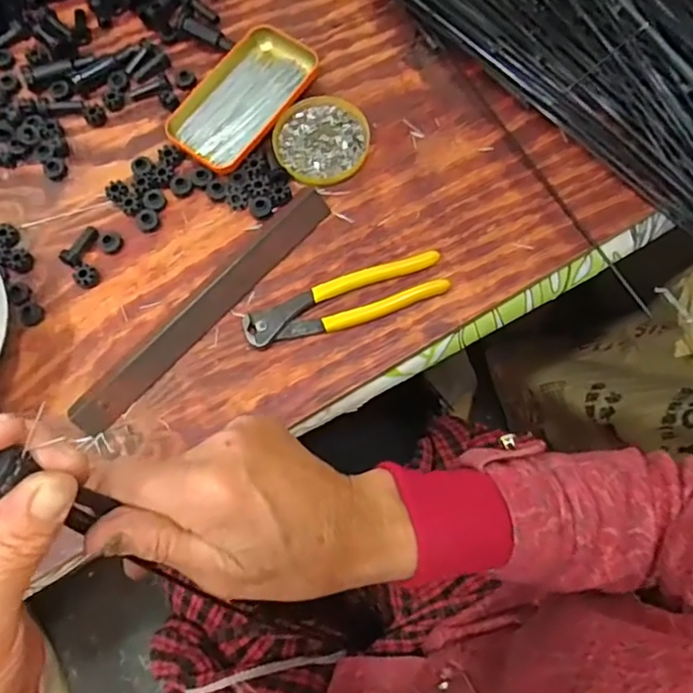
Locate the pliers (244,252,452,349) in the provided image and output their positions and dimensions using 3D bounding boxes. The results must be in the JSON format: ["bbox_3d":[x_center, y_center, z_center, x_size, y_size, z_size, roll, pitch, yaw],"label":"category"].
[{"bbox_3d":[-0.001,-0.035,0.477,0.162,0.015,0.039,-20,73,-4],"label":"pliers"}]

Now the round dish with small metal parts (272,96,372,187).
[{"bbox_3d":[-0.022,-0.181,0.523,0.081,0.016,0.081,-1,73,2],"label":"round dish with small metal parts"}]

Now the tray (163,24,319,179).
[{"bbox_3d":[-0.091,-0.223,0.534,0.084,0.017,0.147,37,78,13],"label":"tray"}]

